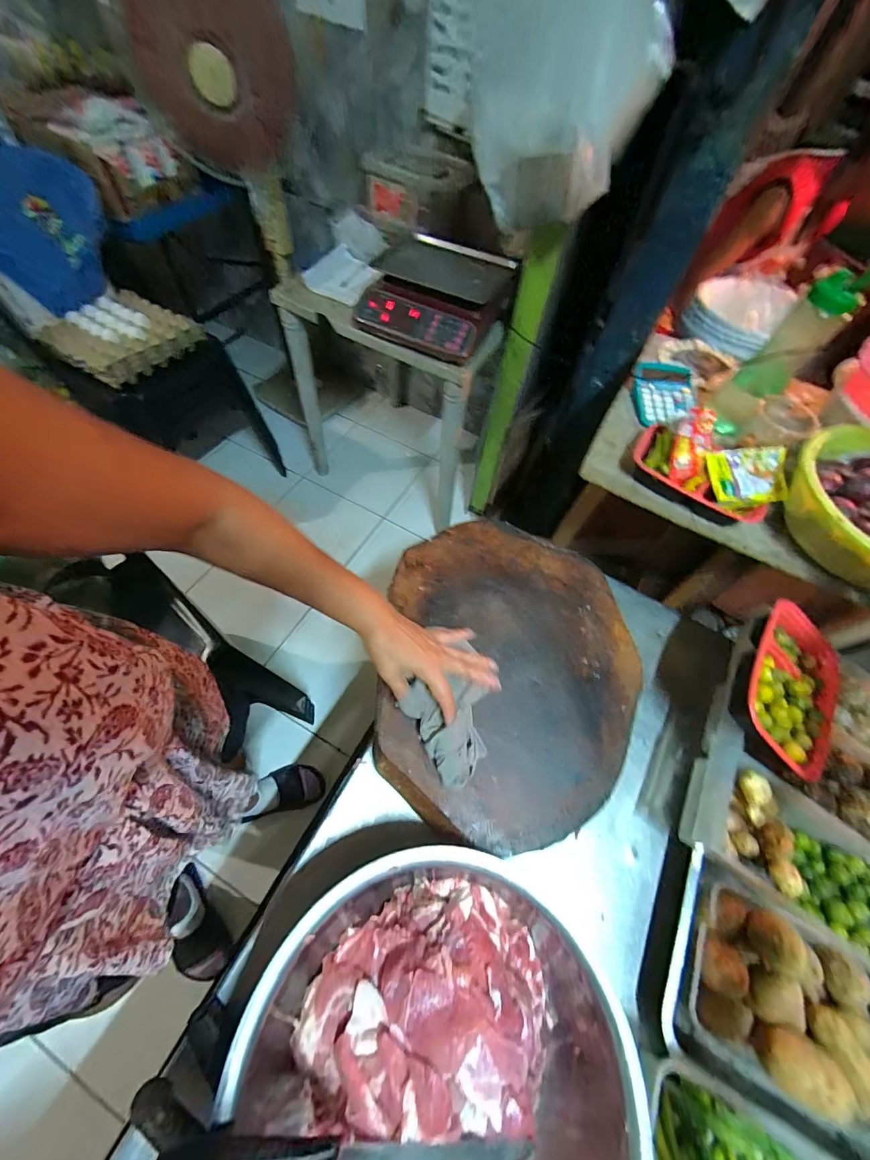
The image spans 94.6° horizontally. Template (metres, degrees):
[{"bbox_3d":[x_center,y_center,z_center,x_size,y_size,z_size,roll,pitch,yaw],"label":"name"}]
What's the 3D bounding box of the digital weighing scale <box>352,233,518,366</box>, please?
[{"bbox_3d":[-0.001,-0.742,1.045,0.366,0.102,0.345,20,62,7],"label":"digital weighing scale"}]

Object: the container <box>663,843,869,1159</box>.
[{"bbox_3d":[0.397,0.488,0.459,0.221,0.099,0.179,29,63,11],"label":"container"}]

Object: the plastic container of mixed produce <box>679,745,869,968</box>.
[{"bbox_3d":[0.473,0.361,0.518,0.311,0.068,0.138,34,63,0],"label":"plastic container of mixed produce"}]

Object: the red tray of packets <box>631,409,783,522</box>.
[{"bbox_3d":[0.459,-0.190,0.673,0.233,0.077,0.140,31,63,12],"label":"red tray of packets"}]

